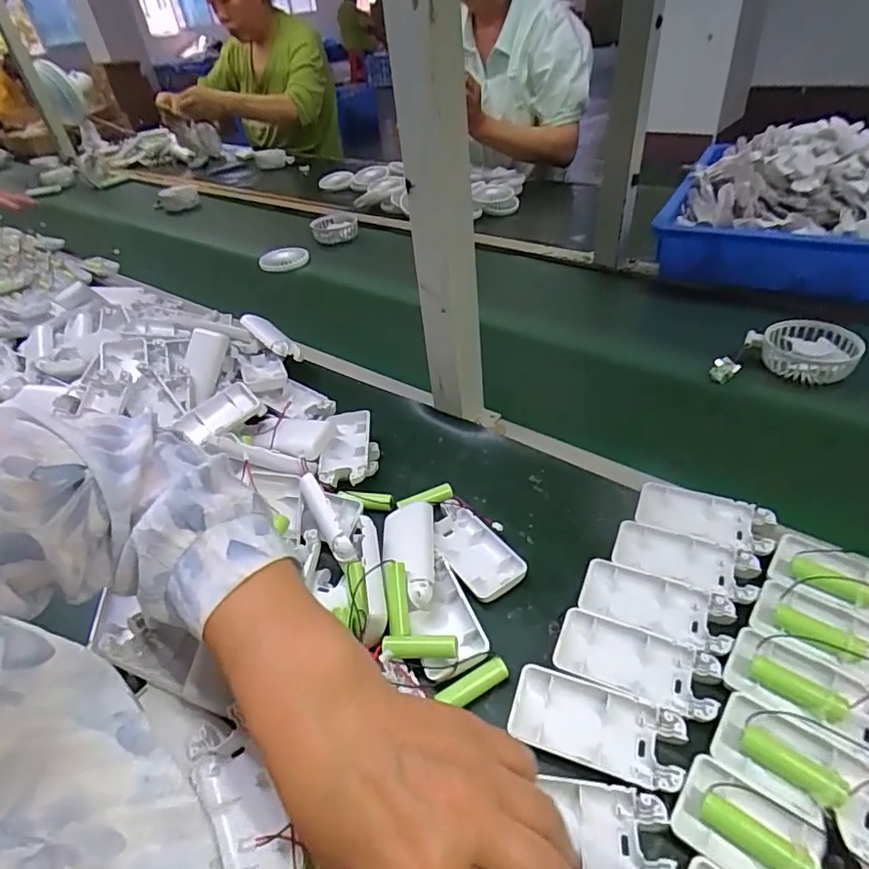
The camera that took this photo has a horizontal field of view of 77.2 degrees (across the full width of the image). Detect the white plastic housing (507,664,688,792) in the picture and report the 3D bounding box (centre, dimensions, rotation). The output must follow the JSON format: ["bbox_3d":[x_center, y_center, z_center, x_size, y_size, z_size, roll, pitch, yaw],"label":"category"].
[{"bbox_3d":[0.094,0.170,0.318,0.094,0.011,0.045,10,42,22],"label":"white plastic housing"}]

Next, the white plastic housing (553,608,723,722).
[{"bbox_3d":[0.127,0.148,0.347,0.093,0.017,0.047,12,42,24],"label":"white plastic housing"}]

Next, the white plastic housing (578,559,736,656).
[{"bbox_3d":[0.155,0.120,0.383,0.097,0.011,0.045,14,43,25],"label":"white plastic housing"}]

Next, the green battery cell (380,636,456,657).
[{"bbox_3d":[-0.009,0.140,0.359,0.049,0.014,0.014,-2,39,8],"label":"green battery cell"}]

